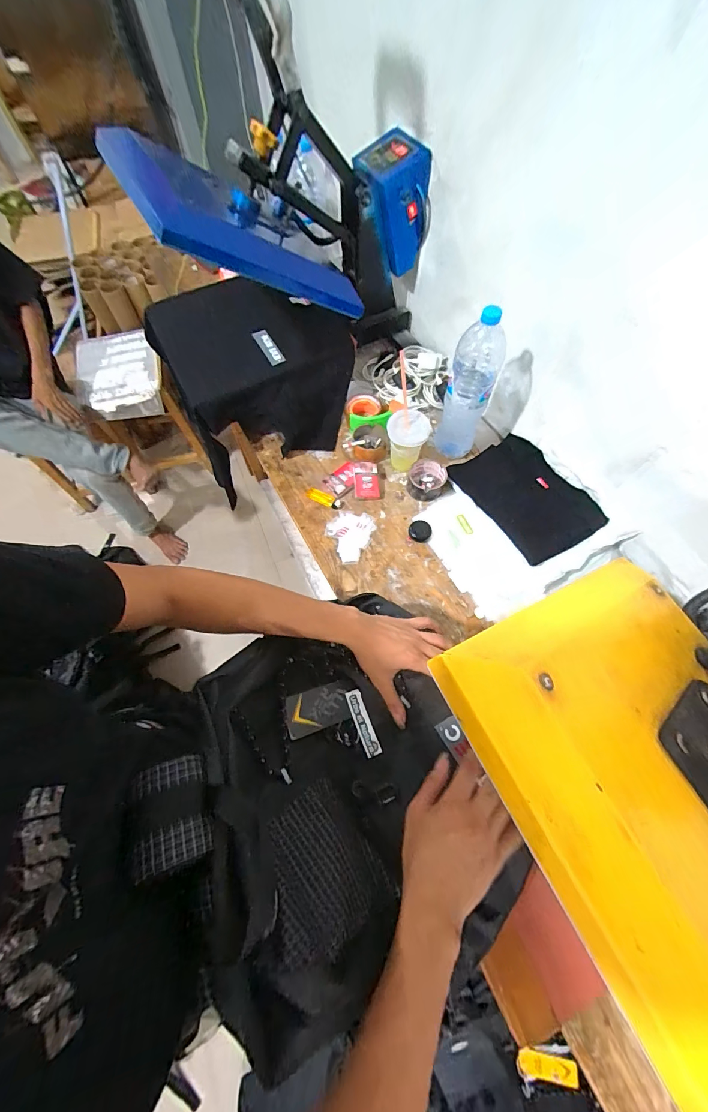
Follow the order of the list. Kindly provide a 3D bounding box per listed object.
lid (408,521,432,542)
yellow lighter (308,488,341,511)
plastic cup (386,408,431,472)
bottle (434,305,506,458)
[{"bbox_3d":[0.140,-0.053,0.793,0.046,0.015,0.050,0,66,1],"label":"lid"},{"bbox_3d":[-0.066,-0.127,0.831,0.076,0.013,0.028,20,68,10],"label":"yellow lighter"},{"bbox_3d":[0.114,-0.247,0.810,0.083,0.112,0.077,0,66,1],"label":"plastic cup"},{"bbox_3d":[0.228,-0.327,0.749,0.088,0.294,0.072,18,67,9],"label":"bottle"}]

